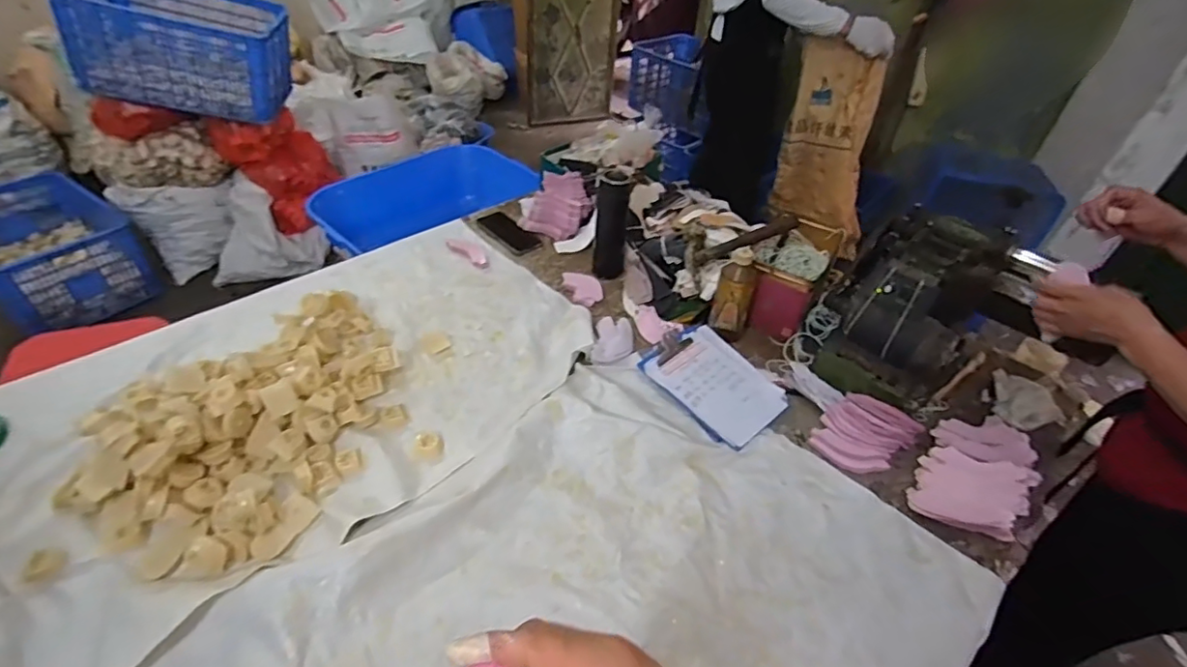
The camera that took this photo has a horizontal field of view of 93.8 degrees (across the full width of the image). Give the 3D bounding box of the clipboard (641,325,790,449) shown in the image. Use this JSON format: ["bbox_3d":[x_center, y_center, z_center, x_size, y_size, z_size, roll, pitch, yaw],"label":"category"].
[{"bbox_3d":[0.211,0.078,0.955,0.171,0.023,0.228,-26,52,-30],"label":"clipboard"}]

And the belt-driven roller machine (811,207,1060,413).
[{"bbox_3d":[0.536,-0.048,0.932,0.233,0.224,0.270,29,47,25],"label":"belt-driven roller machine"}]

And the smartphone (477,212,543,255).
[{"bbox_3d":[-0.195,-0.234,1.273,0.167,0.009,0.079,36,50,28],"label":"smartphone"}]

